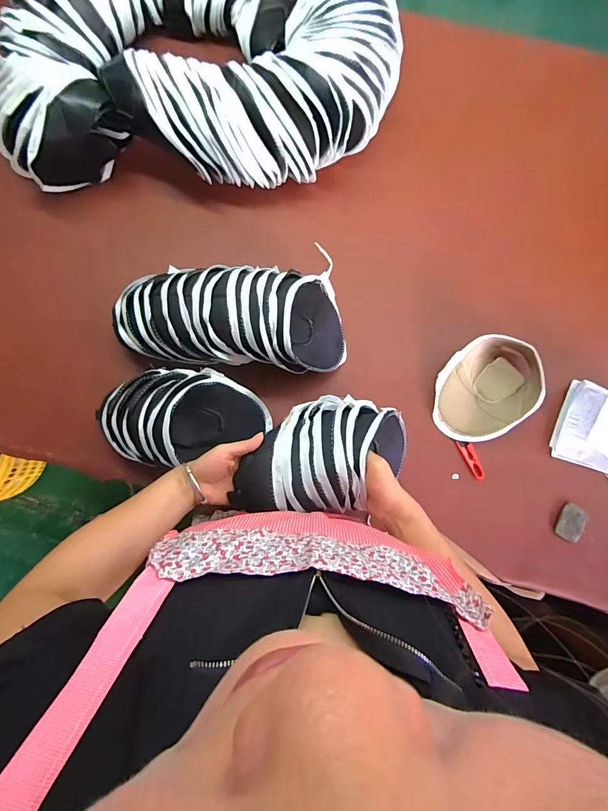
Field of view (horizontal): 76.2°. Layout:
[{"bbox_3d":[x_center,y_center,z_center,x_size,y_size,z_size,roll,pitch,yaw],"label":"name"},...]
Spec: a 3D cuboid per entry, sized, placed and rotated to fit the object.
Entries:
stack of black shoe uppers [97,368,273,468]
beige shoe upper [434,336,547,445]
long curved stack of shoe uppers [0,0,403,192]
[{"bbox_3d":[-0.212,0.019,0.684,0.273,0.122,0.167,6,81,1],"label":"stack of black shoe uppers"},{"bbox_3d":[0.355,-0.033,0.756,0.213,0.075,0.173,-35,82,-5],"label":"beige shoe upper"},{"bbox_3d":[-0.207,-0.730,0.770,0.757,0.155,0.550,-3,81,-1],"label":"long curved stack of shoe uppers"}]

